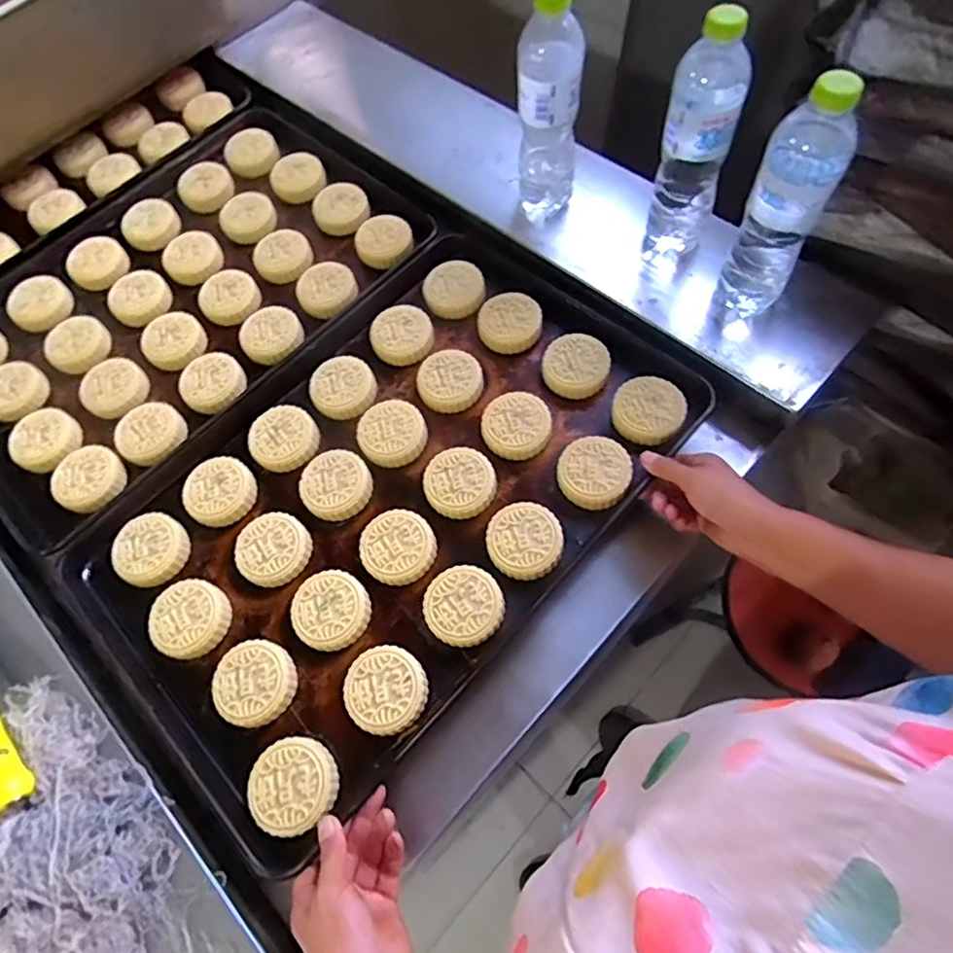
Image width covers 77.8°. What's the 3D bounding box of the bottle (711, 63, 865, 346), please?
[{"bbox_3d":[0.273,-0.228,0.536,0.053,0.234,0.060,-32,67,-9],"label":"bottle"}]

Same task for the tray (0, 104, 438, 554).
[{"bbox_3d":[-0.388,-0.232,0.754,0.405,0.054,0.580,40,75,20],"label":"tray"}]

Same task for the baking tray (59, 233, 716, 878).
[{"bbox_3d":[-0.092,0.009,0.610,0.390,0.054,0.584,41,73,19],"label":"baking tray"}]

